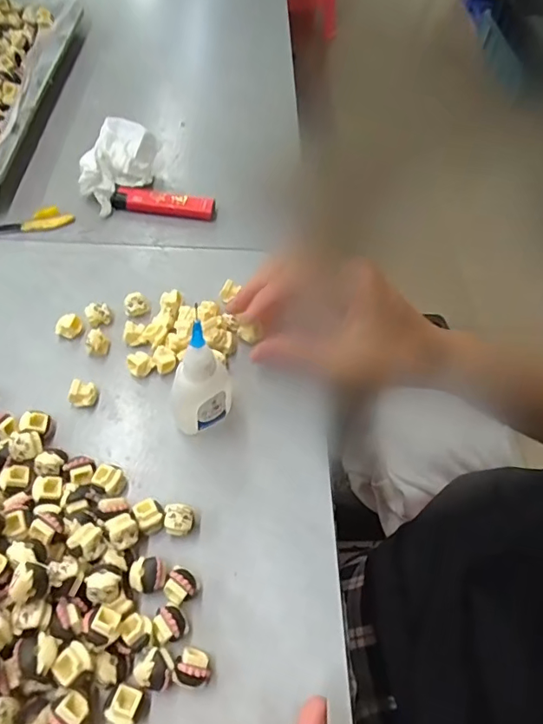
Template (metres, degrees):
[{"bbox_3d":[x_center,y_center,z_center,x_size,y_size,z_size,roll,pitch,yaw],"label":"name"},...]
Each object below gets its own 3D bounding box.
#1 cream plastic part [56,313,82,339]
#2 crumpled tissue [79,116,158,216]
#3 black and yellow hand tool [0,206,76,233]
[{"bbox_3d":[-0.131,-0.024,0.330,0.015,0.011,0.015,2,56,-4],"label":"cream plastic part"},{"bbox_3d":[-0.123,-0.163,0.414,0.050,0.029,0.098,7,56,-1],"label":"crumpled tissue"},{"bbox_3d":[-0.191,-0.105,0.382,0.078,0.006,0.017,-15,59,-15],"label":"black and yellow hand tool"}]

